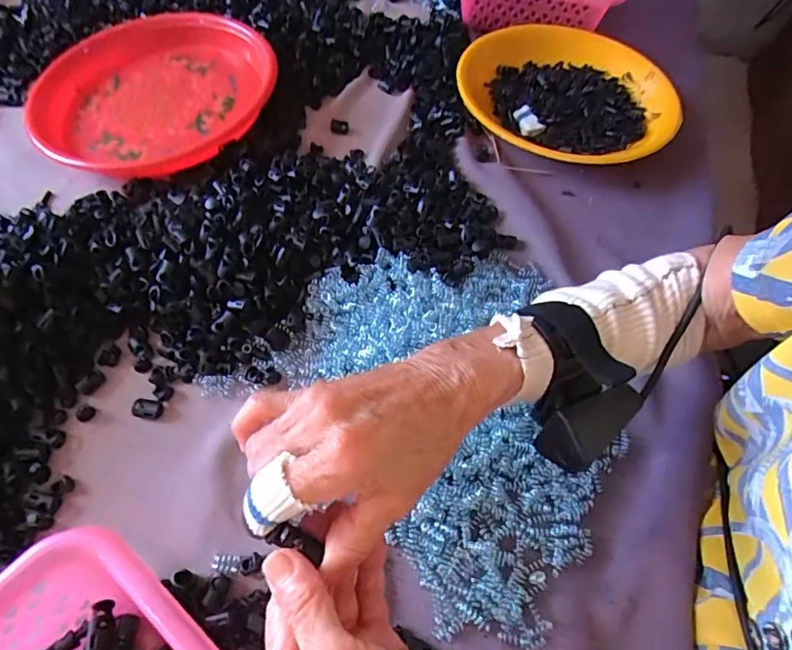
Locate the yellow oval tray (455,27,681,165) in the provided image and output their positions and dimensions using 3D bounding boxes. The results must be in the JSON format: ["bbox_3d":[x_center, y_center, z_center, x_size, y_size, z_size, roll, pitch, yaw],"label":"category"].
[{"bbox_3d":[0.194,-0.258,0.569,0.236,0.039,0.228,-27,65,-18],"label":"yellow oval tray"}]

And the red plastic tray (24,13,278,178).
[{"bbox_3d":[-0.246,-0.241,0.525,0.245,0.042,0.189,-36,68,-22],"label":"red plastic tray"}]

